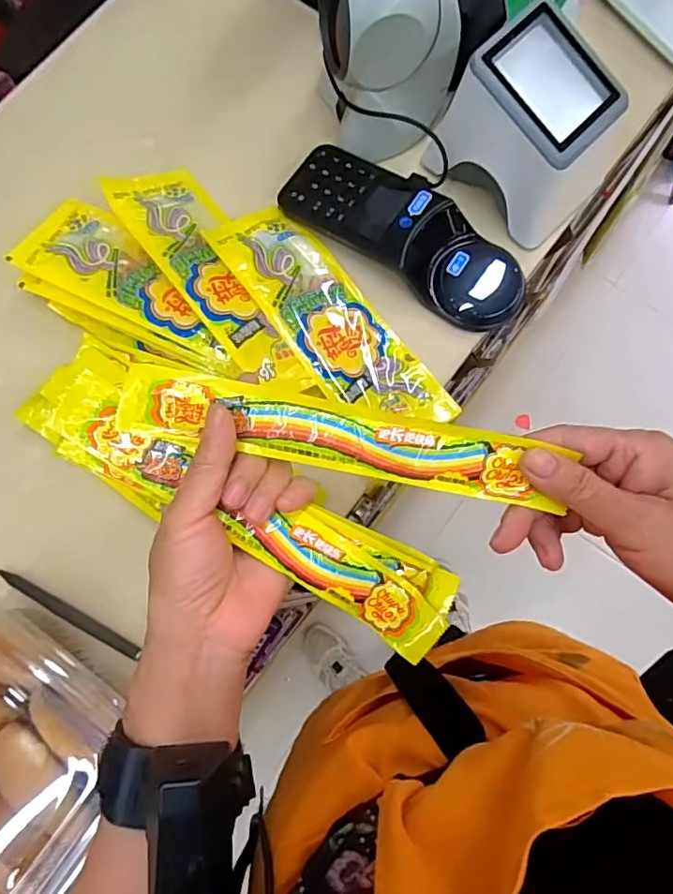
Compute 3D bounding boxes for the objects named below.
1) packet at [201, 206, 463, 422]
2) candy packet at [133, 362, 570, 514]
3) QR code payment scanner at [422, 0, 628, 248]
[{"bbox_3d":[-0.006,-0.103,0.442,0.080,0.013,0.238,-38,85,-23],"label":"packet"},{"bbox_3d":[0.000,-0.006,0.281,0.220,0.006,0.035,11,99,-1],"label":"candy packet"},{"bbox_3d":[0.158,-0.251,0.423,0.106,0.099,0.122,-42,81,-7],"label":"QR code payment scanner"}]

